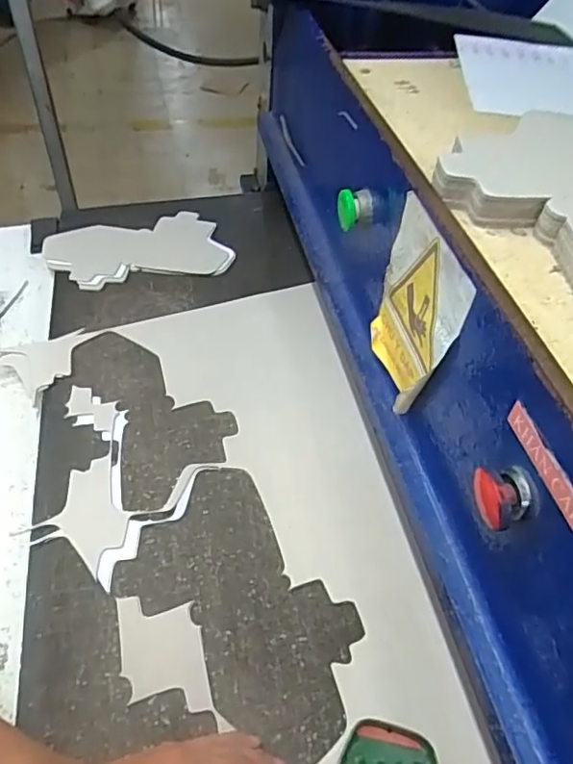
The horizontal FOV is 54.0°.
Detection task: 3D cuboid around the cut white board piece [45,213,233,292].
[{"bbox_3d":[-0.242,-0.215,0.901,0.278,0.014,0.170,-10,50,-10],"label":"cut white board piece"}]

